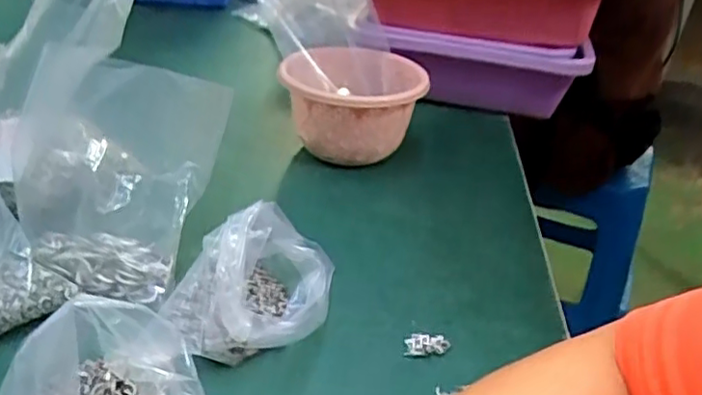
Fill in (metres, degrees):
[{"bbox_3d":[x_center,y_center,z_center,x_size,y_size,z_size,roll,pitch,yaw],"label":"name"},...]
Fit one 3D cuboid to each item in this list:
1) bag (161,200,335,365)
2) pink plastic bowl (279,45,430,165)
[{"bbox_3d":[-0.063,0.058,0.417,0.109,0.072,0.107,-12,35,-27],"label":"bag"},{"bbox_3d":[0.001,-0.095,0.659,0.139,0.101,0.150,4,31,-3],"label":"pink plastic bowl"}]

